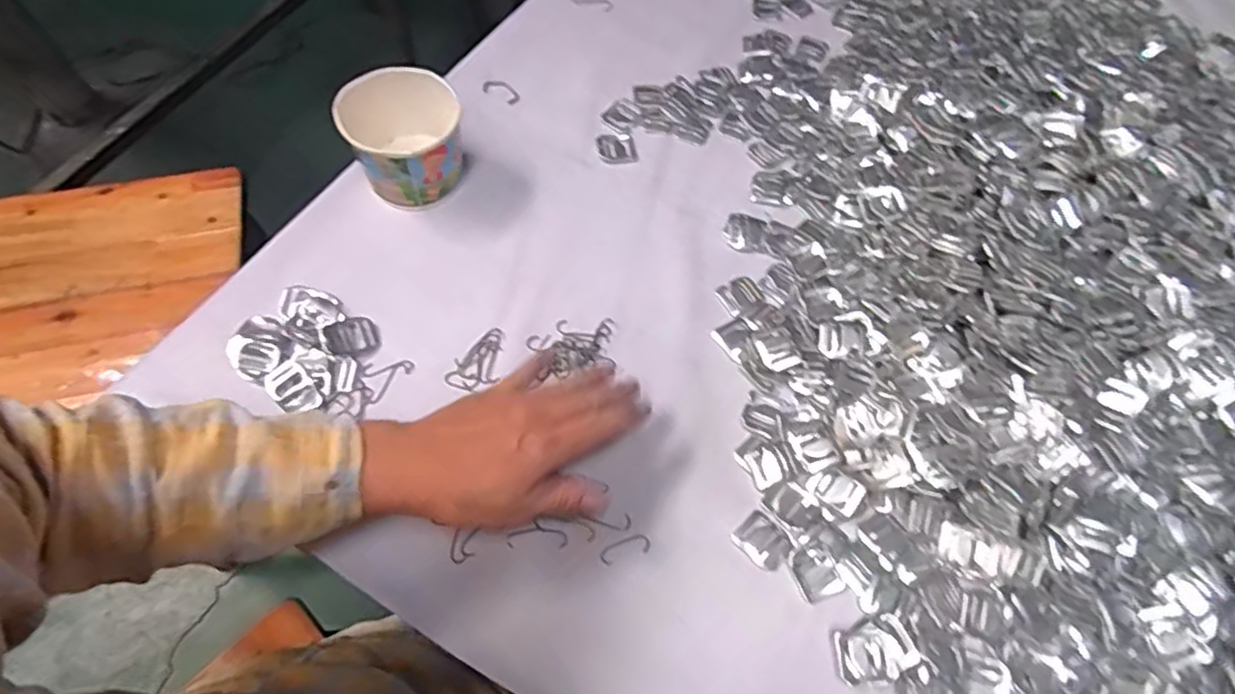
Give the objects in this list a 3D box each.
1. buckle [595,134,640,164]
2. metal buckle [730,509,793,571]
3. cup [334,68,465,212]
[{"bbox_3d":[0.000,-0.182,0.592,0.037,0.005,0.032,-4,63,-5],"label":"buckle"},{"bbox_3d":[0.100,0.134,0.443,0.030,0.004,0.036,-39,71,-20],"label":"metal buckle"},{"bbox_3d":[-0.172,-0.170,0.532,0.087,0.084,0.088,1,63,-2],"label":"cup"}]

